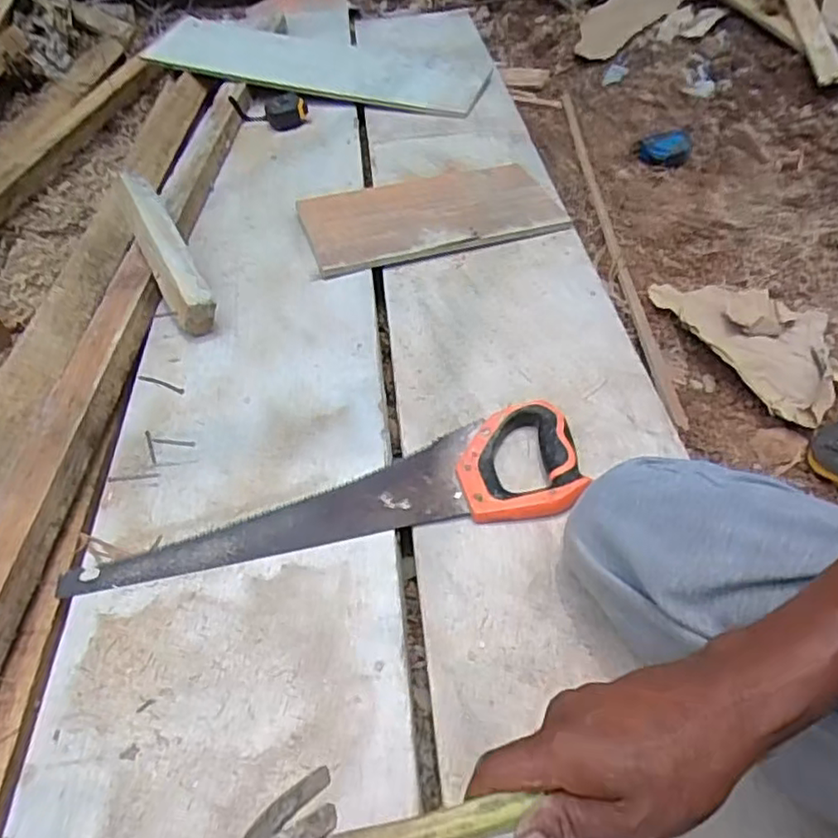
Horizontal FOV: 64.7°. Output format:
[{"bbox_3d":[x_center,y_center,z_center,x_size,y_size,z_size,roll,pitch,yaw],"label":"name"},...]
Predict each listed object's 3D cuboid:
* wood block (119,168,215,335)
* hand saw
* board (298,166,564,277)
[{"bbox_3d":[-0.351,-0.236,0.909,0.054,0.053,0.294,-24,64,-19],"label":"wood block"},{"bbox_3d":[-0.087,0.072,0.676,0.502,0.026,0.131,-9,46,-6],"label":"hand saw"},{"bbox_3d":[0.016,-0.323,1.031,0.382,0.027,0.211,-15,47,-11],"label":"board"}]

